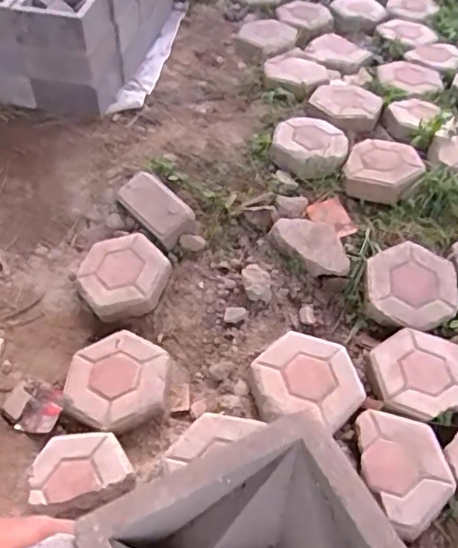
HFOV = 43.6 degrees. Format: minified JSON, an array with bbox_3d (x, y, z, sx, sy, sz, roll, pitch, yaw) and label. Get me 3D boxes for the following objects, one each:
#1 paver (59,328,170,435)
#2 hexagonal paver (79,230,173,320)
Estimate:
[{"bbox_3d":[-0.219,0.214,1.140,0.213,0.042,0.201,31,55,26],"label":"paver"},{"bbox_3d":[-0.245,-0.007,1.310,0.198,0.057,0.220,-21,51,-18],"label":"hexagonal paver"}]

